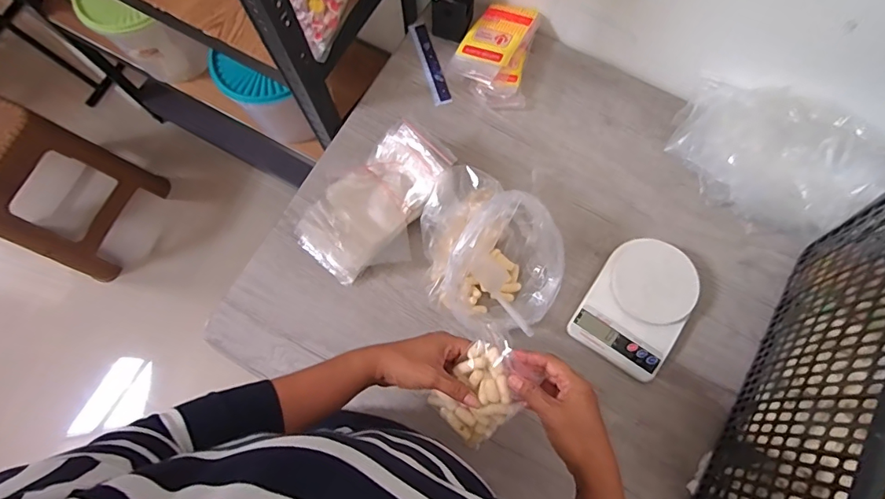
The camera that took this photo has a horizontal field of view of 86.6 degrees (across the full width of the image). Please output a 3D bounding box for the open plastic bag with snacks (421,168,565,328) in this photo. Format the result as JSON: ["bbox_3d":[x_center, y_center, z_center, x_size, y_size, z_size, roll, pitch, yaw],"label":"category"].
[{"bbox_3d":[0.054,0.008,0.613,0.205,0.149,0.155,41,79,11],"label":"open plastic bag with snacks"}]

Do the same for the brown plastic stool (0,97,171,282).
[{"bbox_3d":[-1.082,-0.172,1.266,0.282,0.496,0.342,24,77,7],"label":"brown plastic stool"}]

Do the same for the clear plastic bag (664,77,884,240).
[{"bbox_3d":[0.452,-0.133,0.650,0.236,0.132,0.138,31,78,9],"label":"clear plastic bag"}]

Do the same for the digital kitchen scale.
[{"bbox_3d":[0.270,0.073,0.645,0.131,0.041,0.176,32,78,9],"label":"digital kitchen scale"}]

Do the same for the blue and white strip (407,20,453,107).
[{"bbox_3d":[-0.021,-0.308,0.774,0.031,0.010,0.159,-17,76,-4],"label":"blue and white strip"}]

